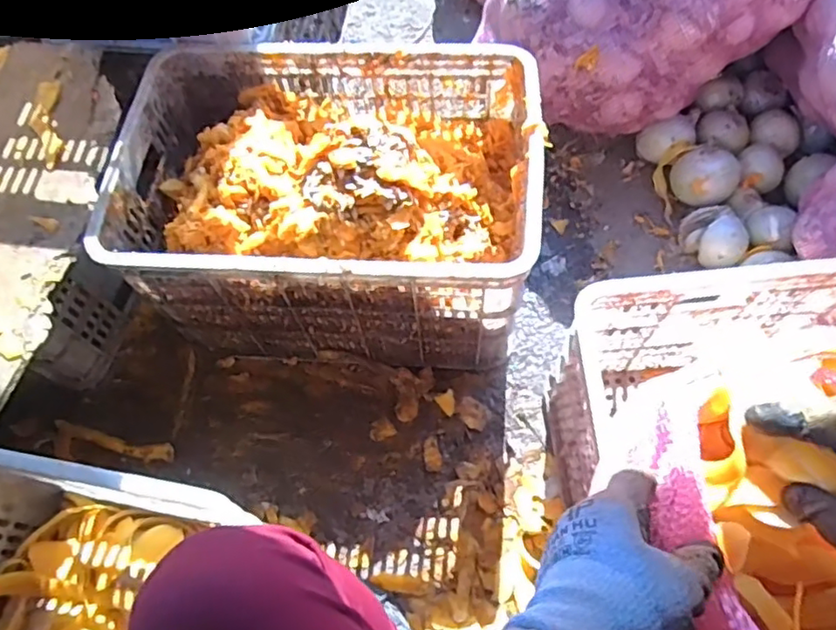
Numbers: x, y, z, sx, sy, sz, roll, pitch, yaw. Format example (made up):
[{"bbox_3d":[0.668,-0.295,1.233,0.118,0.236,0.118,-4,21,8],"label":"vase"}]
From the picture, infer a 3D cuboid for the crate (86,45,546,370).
[{"bbox_3d":[-0.105,-0.143,0.842,0.502,0.298,0.337,3,65,4],"label":"crate"}]

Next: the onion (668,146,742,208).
[{"bbox_3d":[0.466,-0.212,0.967,0.095,0.087,0.091,-12,64,-3],"label":"onion"}]

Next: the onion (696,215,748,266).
[{"bbox_3d":[0.467,-0.112,0.910,0.066,0.058,0.069,-1,64,2],"label":"onion"}]

